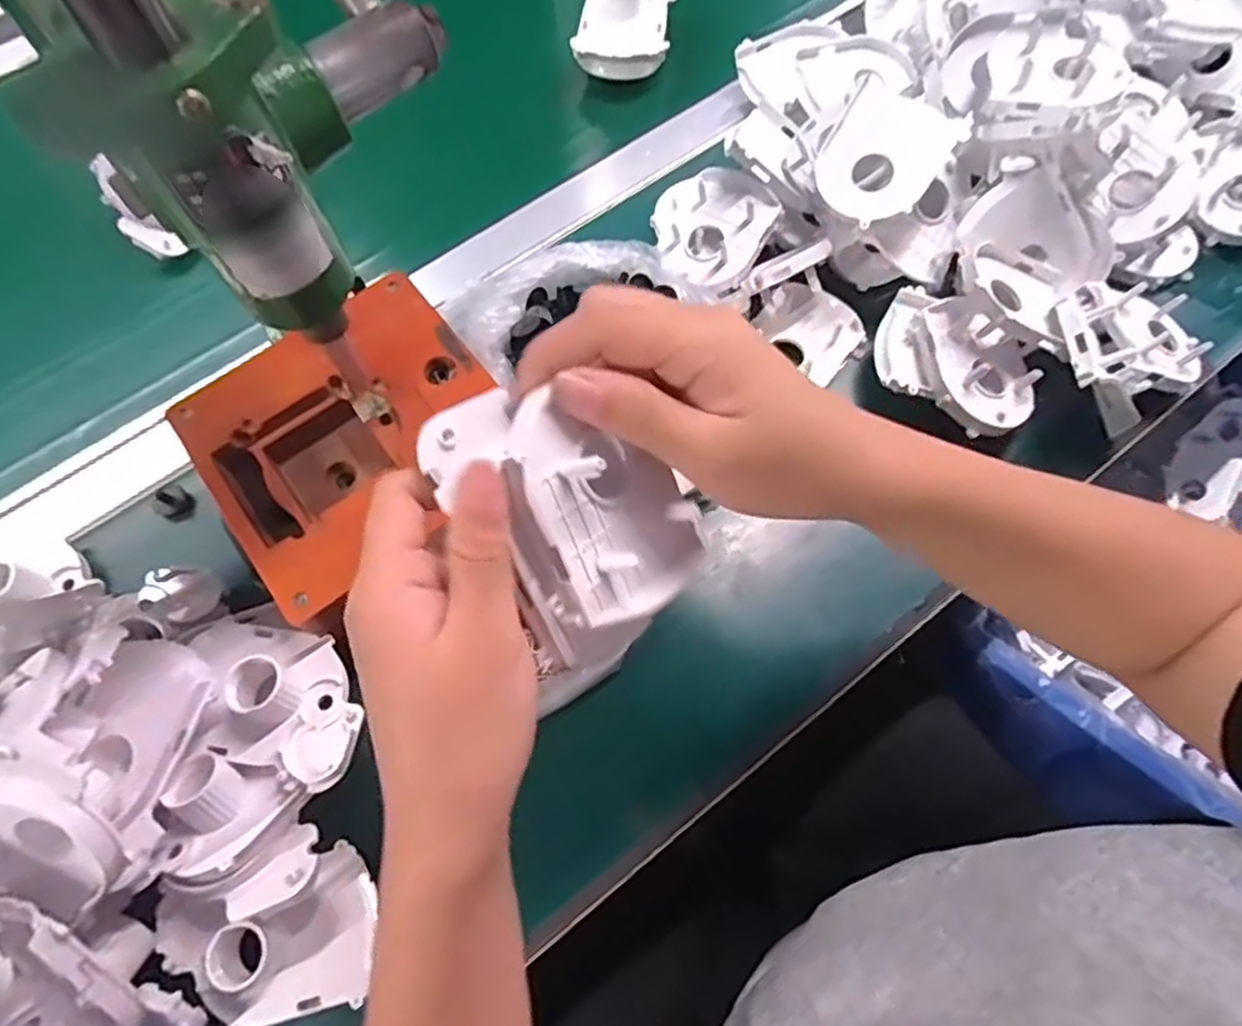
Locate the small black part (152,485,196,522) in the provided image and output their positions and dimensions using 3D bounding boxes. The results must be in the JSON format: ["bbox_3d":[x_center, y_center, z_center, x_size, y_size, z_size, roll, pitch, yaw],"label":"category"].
[{"bbox_3d":[-0.277,-0.006,0.442,0.018,0.014,0.020,33,72,14],"label":"small black part"}]

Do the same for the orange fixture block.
[{"bbox_3d":[-0.144,-0.041,0.391,0.150,0.041,0.147,-36,71,-12],"label":"orange fixture block"}]

